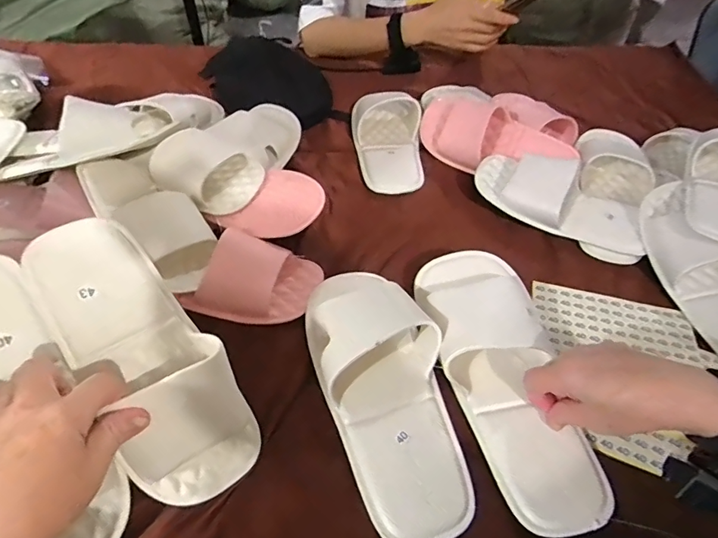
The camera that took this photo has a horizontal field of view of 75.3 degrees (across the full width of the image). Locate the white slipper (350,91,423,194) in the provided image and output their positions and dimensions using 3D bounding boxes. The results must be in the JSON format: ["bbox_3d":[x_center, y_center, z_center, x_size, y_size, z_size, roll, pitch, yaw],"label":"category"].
[{"bbox_3d":[0.048,-0.211,0.708,0.107,0.052,0.248,-1,49,-3],"label":"white slipper"}]

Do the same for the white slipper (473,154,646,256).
[{"bbox_3d":[0.256,-0.094,0.596,0.217,0.062,0.101,23,52,17],"label":"white slipper"}]

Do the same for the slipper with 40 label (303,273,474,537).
[{"bbox_3d":[0.025,0.094,0.419,0.109,0.057,0.258,-15,51,-15],"label":"slipper with 40 label"}]

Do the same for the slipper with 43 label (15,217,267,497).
[{"bbox_3d":[-0.156,0.073,0.348,0.093,0.055,0.231,-34,99,-28],"label":"slipper with 43 label"}]

